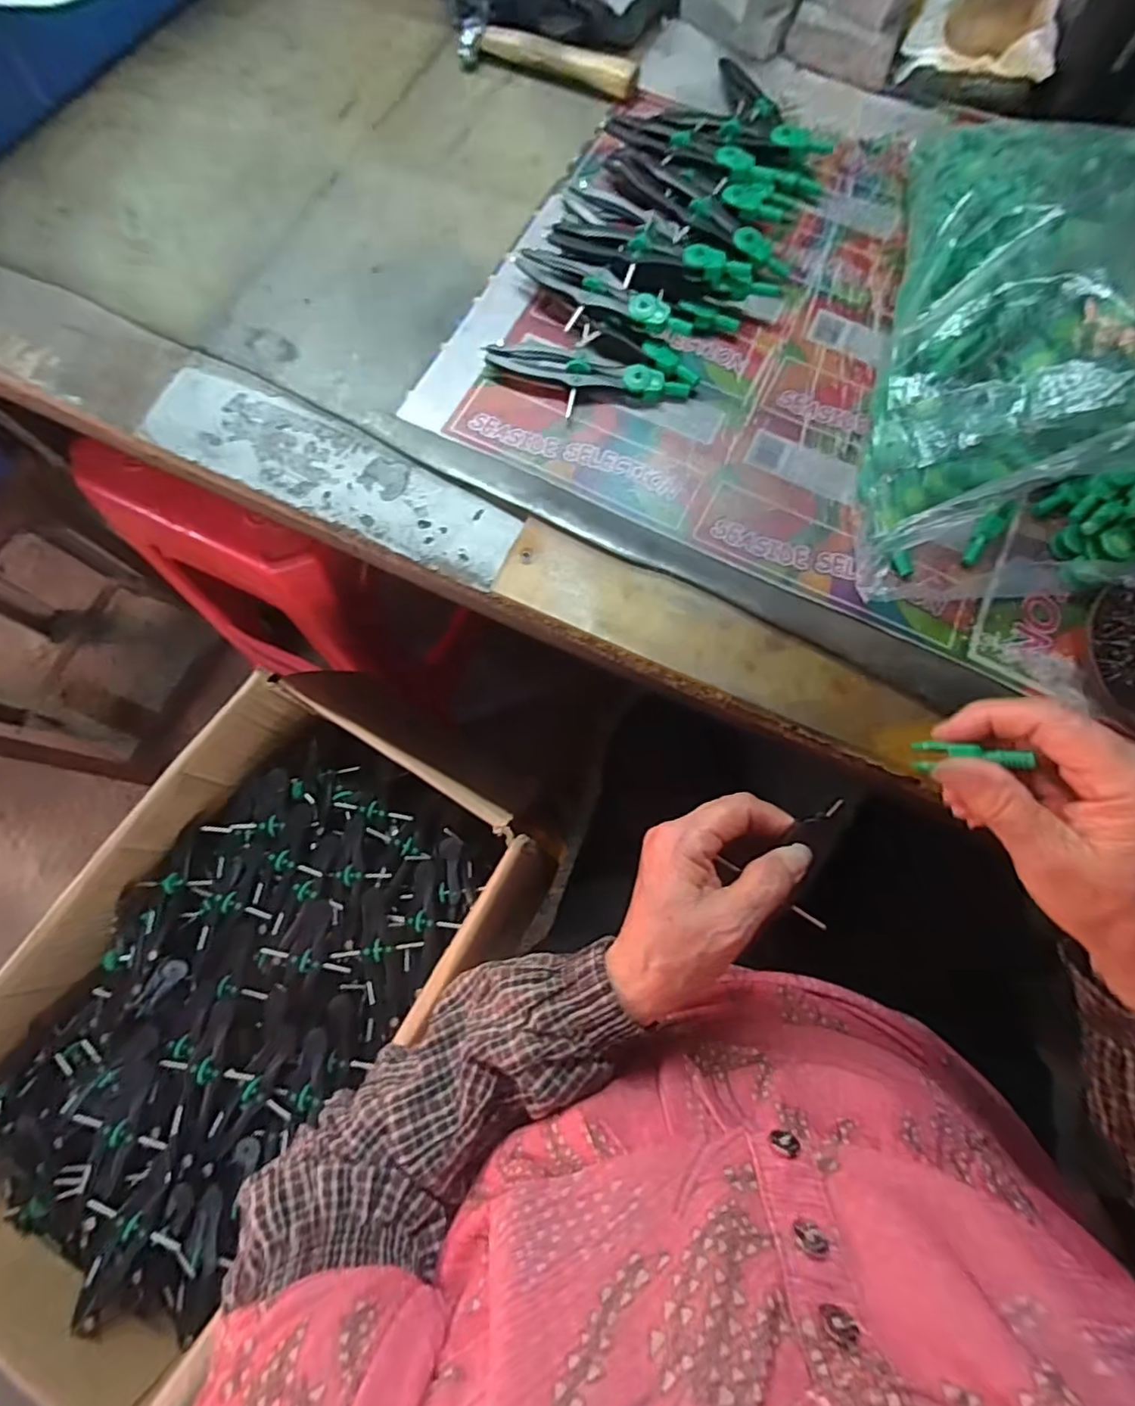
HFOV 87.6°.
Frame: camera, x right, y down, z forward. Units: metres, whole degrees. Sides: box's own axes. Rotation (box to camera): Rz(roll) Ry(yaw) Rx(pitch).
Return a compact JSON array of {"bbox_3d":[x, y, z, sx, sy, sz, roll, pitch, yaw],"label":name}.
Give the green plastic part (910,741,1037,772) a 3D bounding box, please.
[{"bbox_3d":[0.175,0.024,0.258,0.043,0.007,0.012,-2,70,41],"label":"green plastic part"}]

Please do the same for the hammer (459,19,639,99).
[{"bbox_3d":[-0.015,-0.524,0.483,0.150,0.016,0.038,19,76,6],"label":"hammer"}]

